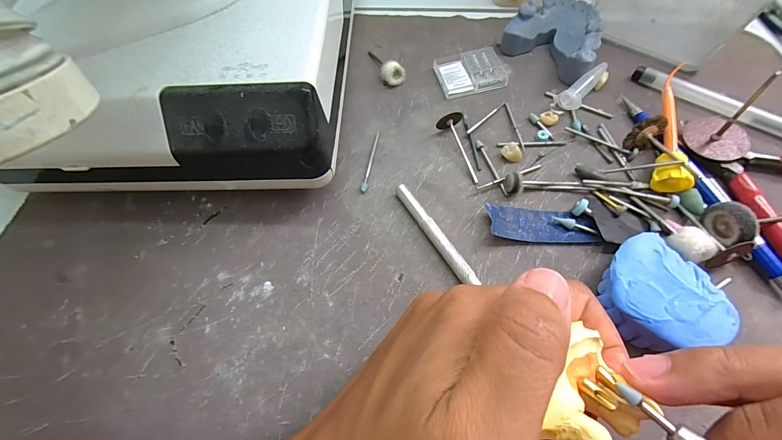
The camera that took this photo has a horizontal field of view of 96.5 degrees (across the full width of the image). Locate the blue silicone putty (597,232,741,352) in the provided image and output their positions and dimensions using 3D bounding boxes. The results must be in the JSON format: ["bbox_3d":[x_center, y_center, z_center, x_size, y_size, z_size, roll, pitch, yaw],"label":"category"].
[{"bbox_3d":[0.127,0.035,0.164,0.053,0.022,0.049,-2,63,3],"label":"blue silicone putty"}]

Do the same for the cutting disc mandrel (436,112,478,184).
[{"bbox_3d":[0.041,-0.044,0.215,0.016,0.013,0.045,-9,63,-1],"label":"cutting disc mandrel"}]

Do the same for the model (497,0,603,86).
[{"bbox_3d":[0.119,-0.130,0.246,0.063,0.024,0.052,39,72,20],"label":"model"}]

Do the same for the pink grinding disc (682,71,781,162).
[{"bbox_3d":[0.186,-0.052,0.188,0.024,0.047,0.030,-31,65,-11],"label":"pink grinding disc"}]

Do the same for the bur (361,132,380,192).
[{"bbox_3d":[-0.012,-0.038,0.220,0.004,0.004,0.047,8,64,8],"label":"bur"}]

